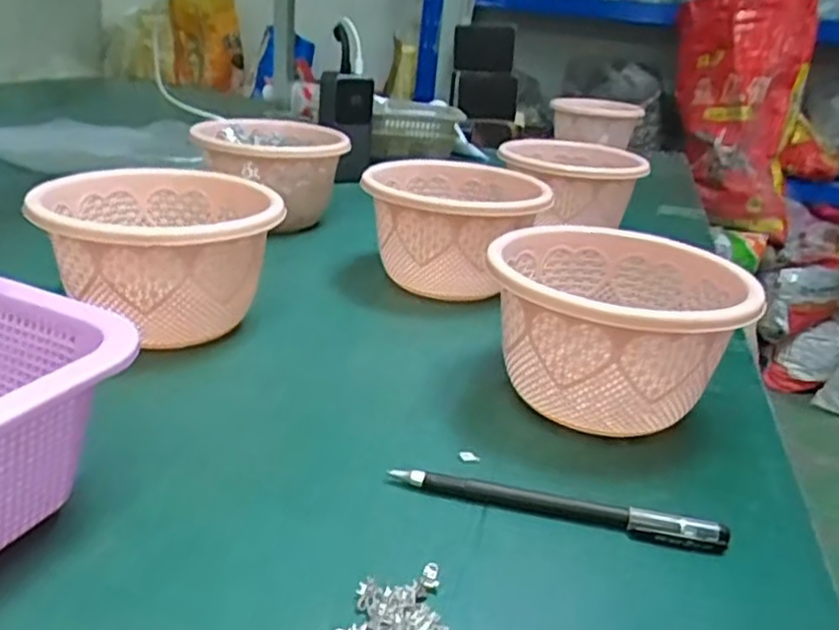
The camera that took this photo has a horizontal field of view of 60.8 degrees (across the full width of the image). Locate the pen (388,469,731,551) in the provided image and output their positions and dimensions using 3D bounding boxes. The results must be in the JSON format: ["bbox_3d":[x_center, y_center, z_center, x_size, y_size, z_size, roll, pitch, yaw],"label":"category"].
[{"bbox_3d":[0.063,0.089,0.330,0.150,0.011,0.010,9,23,9],"label":"pen"}]

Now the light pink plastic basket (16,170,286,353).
[{"bbox_3d":[-0.165,-0.034,0.462,0.133,0.089,0.145,-6,25,-24],"label":"light pink plastic basket"}]

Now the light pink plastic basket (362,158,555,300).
[{"bbox_3d":[0.027,-0.067,0.582,0.138,0.088,0.145,0,23,-10],"label":"light pink plastic basket"}]

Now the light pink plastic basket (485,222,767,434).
[{"bbox_3d":[0.110,0.013,0.415,0.136,0.091,0.141,8,23,8],"label":"light pink plastic basket"}]

